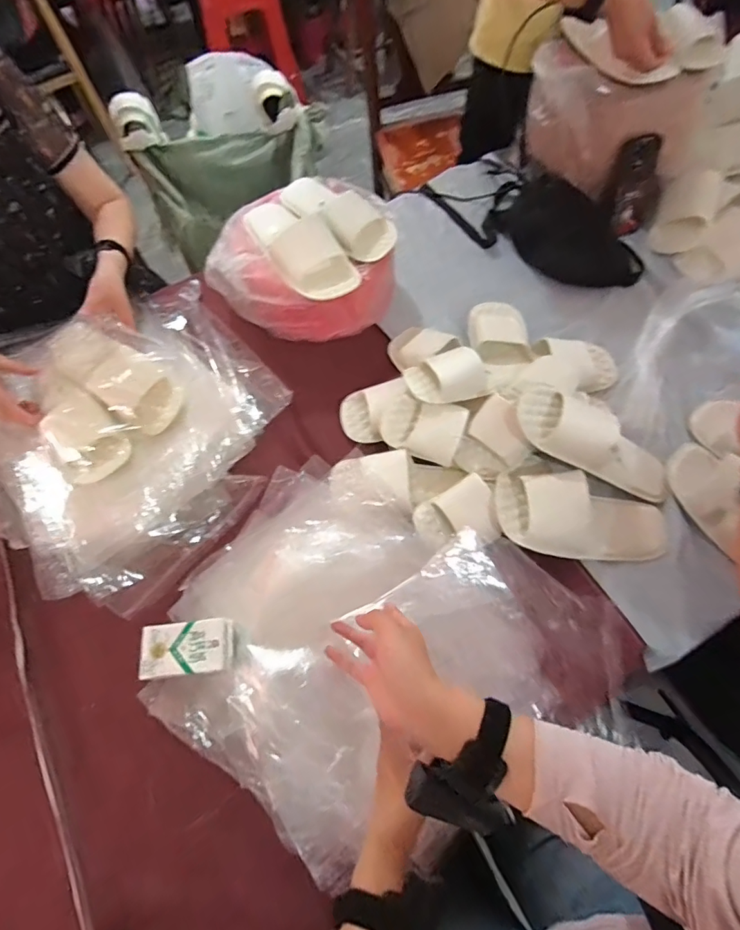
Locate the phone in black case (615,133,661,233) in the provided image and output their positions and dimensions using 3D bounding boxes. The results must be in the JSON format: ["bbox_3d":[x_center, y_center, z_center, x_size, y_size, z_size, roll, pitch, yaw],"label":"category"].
[{"bbox_3d":[0.503,-0.522,0.883,0.087,0.157,0.019,-24,40,0],"label":"phone in black case"}]

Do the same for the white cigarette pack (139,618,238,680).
[{"bbox_3d":[-0.238,0.241,0.622,0.114,0.034,0.065,-7,65,-1],"label":"white cigarette pack"}]

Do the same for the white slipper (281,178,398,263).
[{"bbox_3d":[-0.053,-0.434,0.807,0.105,0.056,0.221,-39,70,-15],"label":"white slipper"}]

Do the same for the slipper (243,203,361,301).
[{"bbox_3d":[-0.116,-0.373,0.774,0.097,0.066,0.237,-32,68,-13],"label":"slipper"}]

